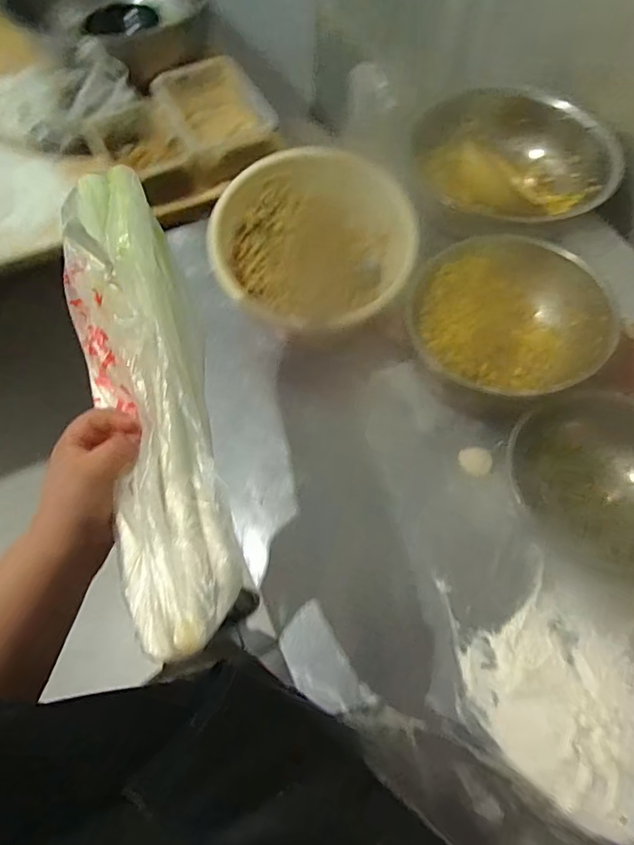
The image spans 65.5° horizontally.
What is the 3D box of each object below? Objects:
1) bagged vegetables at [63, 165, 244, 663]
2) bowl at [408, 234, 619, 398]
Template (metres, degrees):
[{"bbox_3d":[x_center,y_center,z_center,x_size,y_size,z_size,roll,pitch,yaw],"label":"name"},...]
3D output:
[{"bbox_3d":[-0.133,-0.040,0.383,0.087,0.074,0.411,-15,70,-7],"label":"bagged vegetables"},{"bbox_3d":[0.249,-0.130,0.677,0.253,0.102,0.257,-6,64,-2],"label":"bowl"}]

